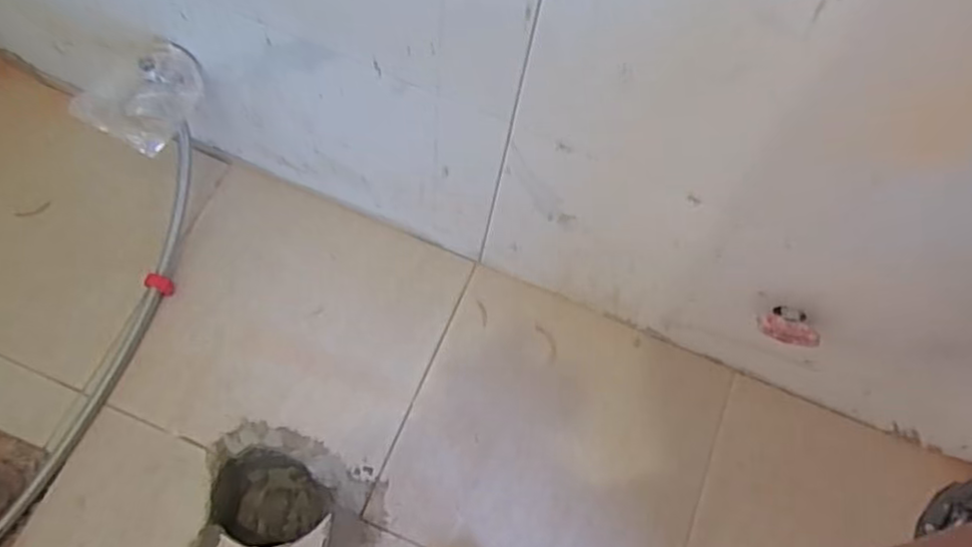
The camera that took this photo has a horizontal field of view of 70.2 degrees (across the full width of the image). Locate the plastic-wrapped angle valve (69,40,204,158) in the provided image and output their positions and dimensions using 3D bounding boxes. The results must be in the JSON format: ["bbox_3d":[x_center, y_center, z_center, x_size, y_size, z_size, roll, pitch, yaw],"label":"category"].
[{"bbox_3d":[-0.290,-0.145,0.588,0.061,0.069,0.095,13,71,4],"label":"plastic-wrapped angle valve"}]

